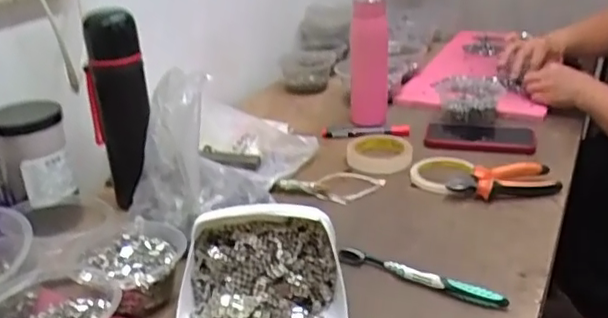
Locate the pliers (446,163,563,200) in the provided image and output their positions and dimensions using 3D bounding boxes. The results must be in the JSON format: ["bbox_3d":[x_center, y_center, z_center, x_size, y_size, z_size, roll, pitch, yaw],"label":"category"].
[{"bbox_3d":[0.263,0.026,0.791,0.140,0.031,0.057,-7,26,-11],"label":"pliers"}]

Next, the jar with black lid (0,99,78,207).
[{"bbox_3d":[-0.323,-0.008,0.723,0.074,0.096,0.089,-13,26,-22],"label":"jar with black lid"}]

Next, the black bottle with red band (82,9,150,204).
[{"bbox_3d":[-0.231,-0.062,0.753,0.071,0.233,0.051,-8,26,-14],"label":"black bottle with red band"}]

